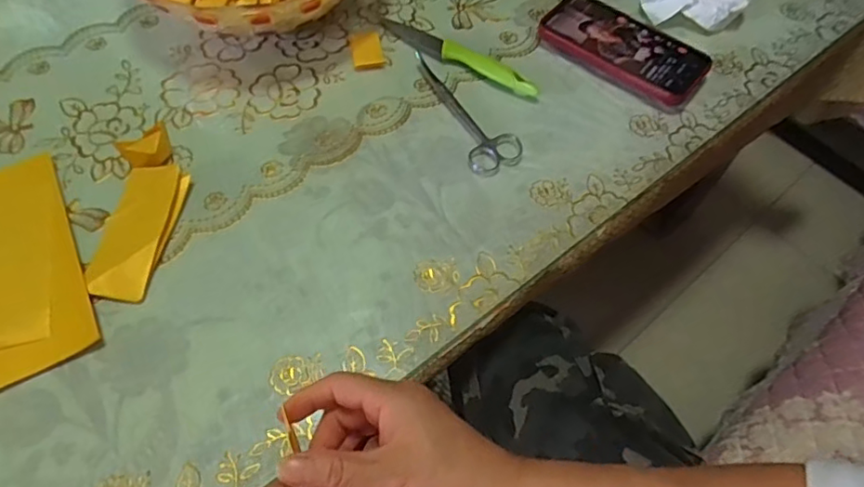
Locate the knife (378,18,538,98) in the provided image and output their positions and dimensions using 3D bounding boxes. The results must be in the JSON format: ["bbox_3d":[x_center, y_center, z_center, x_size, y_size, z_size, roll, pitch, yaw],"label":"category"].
[{"bbox_3d":[0.023,-0.191,0.589,0.183,0.017,0.028,34,64,18],"label":"knife"}]

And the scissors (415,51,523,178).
[{"bbox_3d":[0.036,-0.131,0.558,0.051,0.010,0.156,-18,61,-12],"label":"scissors"}]

